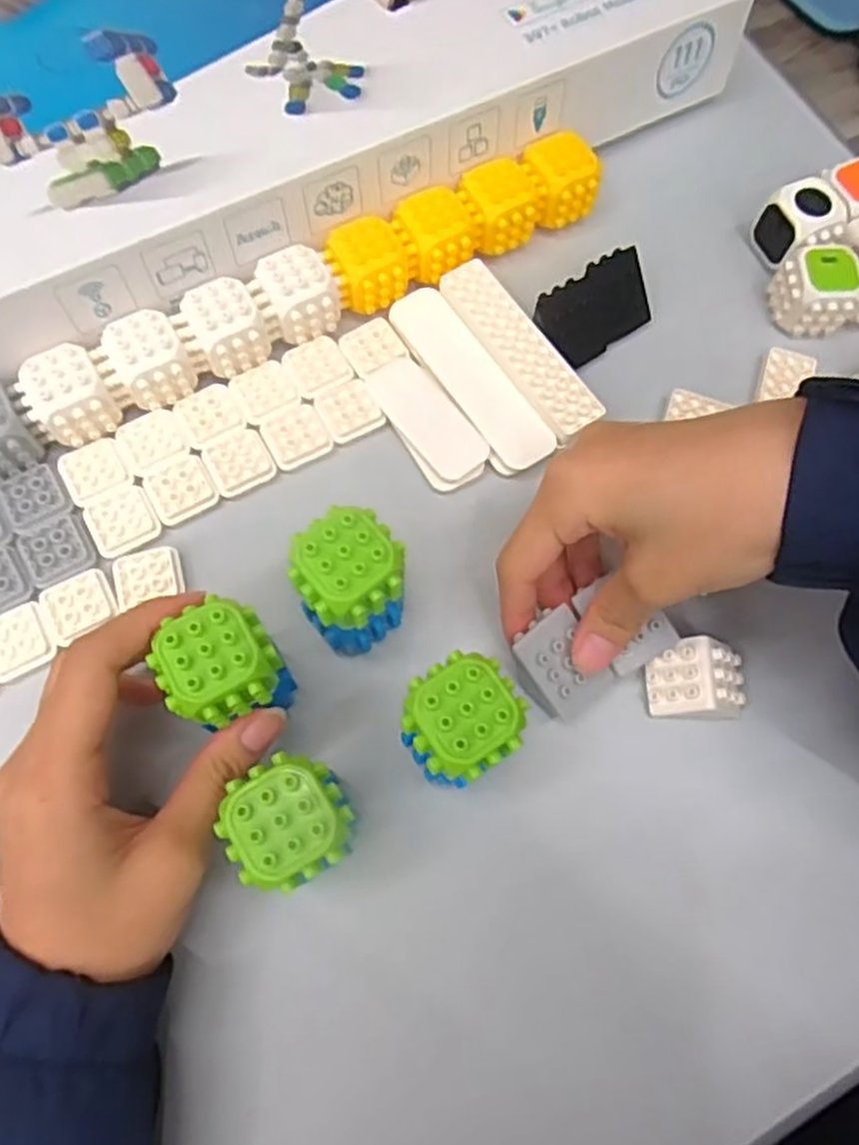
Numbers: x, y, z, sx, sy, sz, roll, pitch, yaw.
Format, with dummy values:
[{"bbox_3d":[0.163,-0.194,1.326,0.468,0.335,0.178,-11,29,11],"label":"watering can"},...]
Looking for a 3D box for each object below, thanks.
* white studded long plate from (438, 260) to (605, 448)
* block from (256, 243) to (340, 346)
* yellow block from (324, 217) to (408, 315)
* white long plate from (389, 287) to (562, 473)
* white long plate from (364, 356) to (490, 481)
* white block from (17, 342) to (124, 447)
[{"bbox_3d":[0.042,-0.108,0.349,0.027,0.005,0.100,-31,75,-12],"label":"white studded long plate"},{"bbox_3d":[-0.061,-0.131,0.347,0.031,0.025,0.033,-26,74,-11],"label":"block"},{"bbox_3d":[-0.030,-0.147,0.354,0.036,0.025,0.033,-16,72,-8],"label":"yellow block"},{"bbox_3d":[0.018,-0.093,0.348,0.027,0.008,0.106,-30,75,-12],"label":"white long plate"},{"bbox_3d":[-0.001,-0.072,0.343,0.028,0.006,0.066,-33,75,-13],"label":"white long plate"},{"bbox_3d":[-0.158,-0.077,0.324,0.032,0.028,0.031,-37,76,-14],"label":"white block"}]

